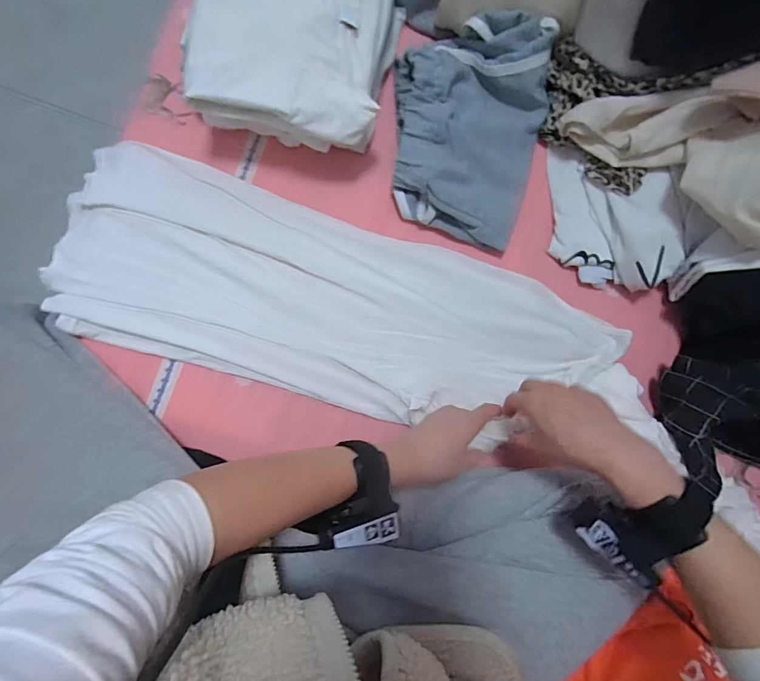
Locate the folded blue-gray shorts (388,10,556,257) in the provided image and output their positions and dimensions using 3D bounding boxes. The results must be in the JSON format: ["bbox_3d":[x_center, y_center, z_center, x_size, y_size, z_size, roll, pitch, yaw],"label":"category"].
[{"bbox_3d":[0.112,-0.253,0.502,0.190,0.063,0.258,5,85,-7],"label":"folded blue-gray shorts"}]

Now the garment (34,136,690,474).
[{"bbox_3d":[-0.019,-0.037,0.495,0.693,0.043,0.223,14,84,-4],"label":"garment"}]

